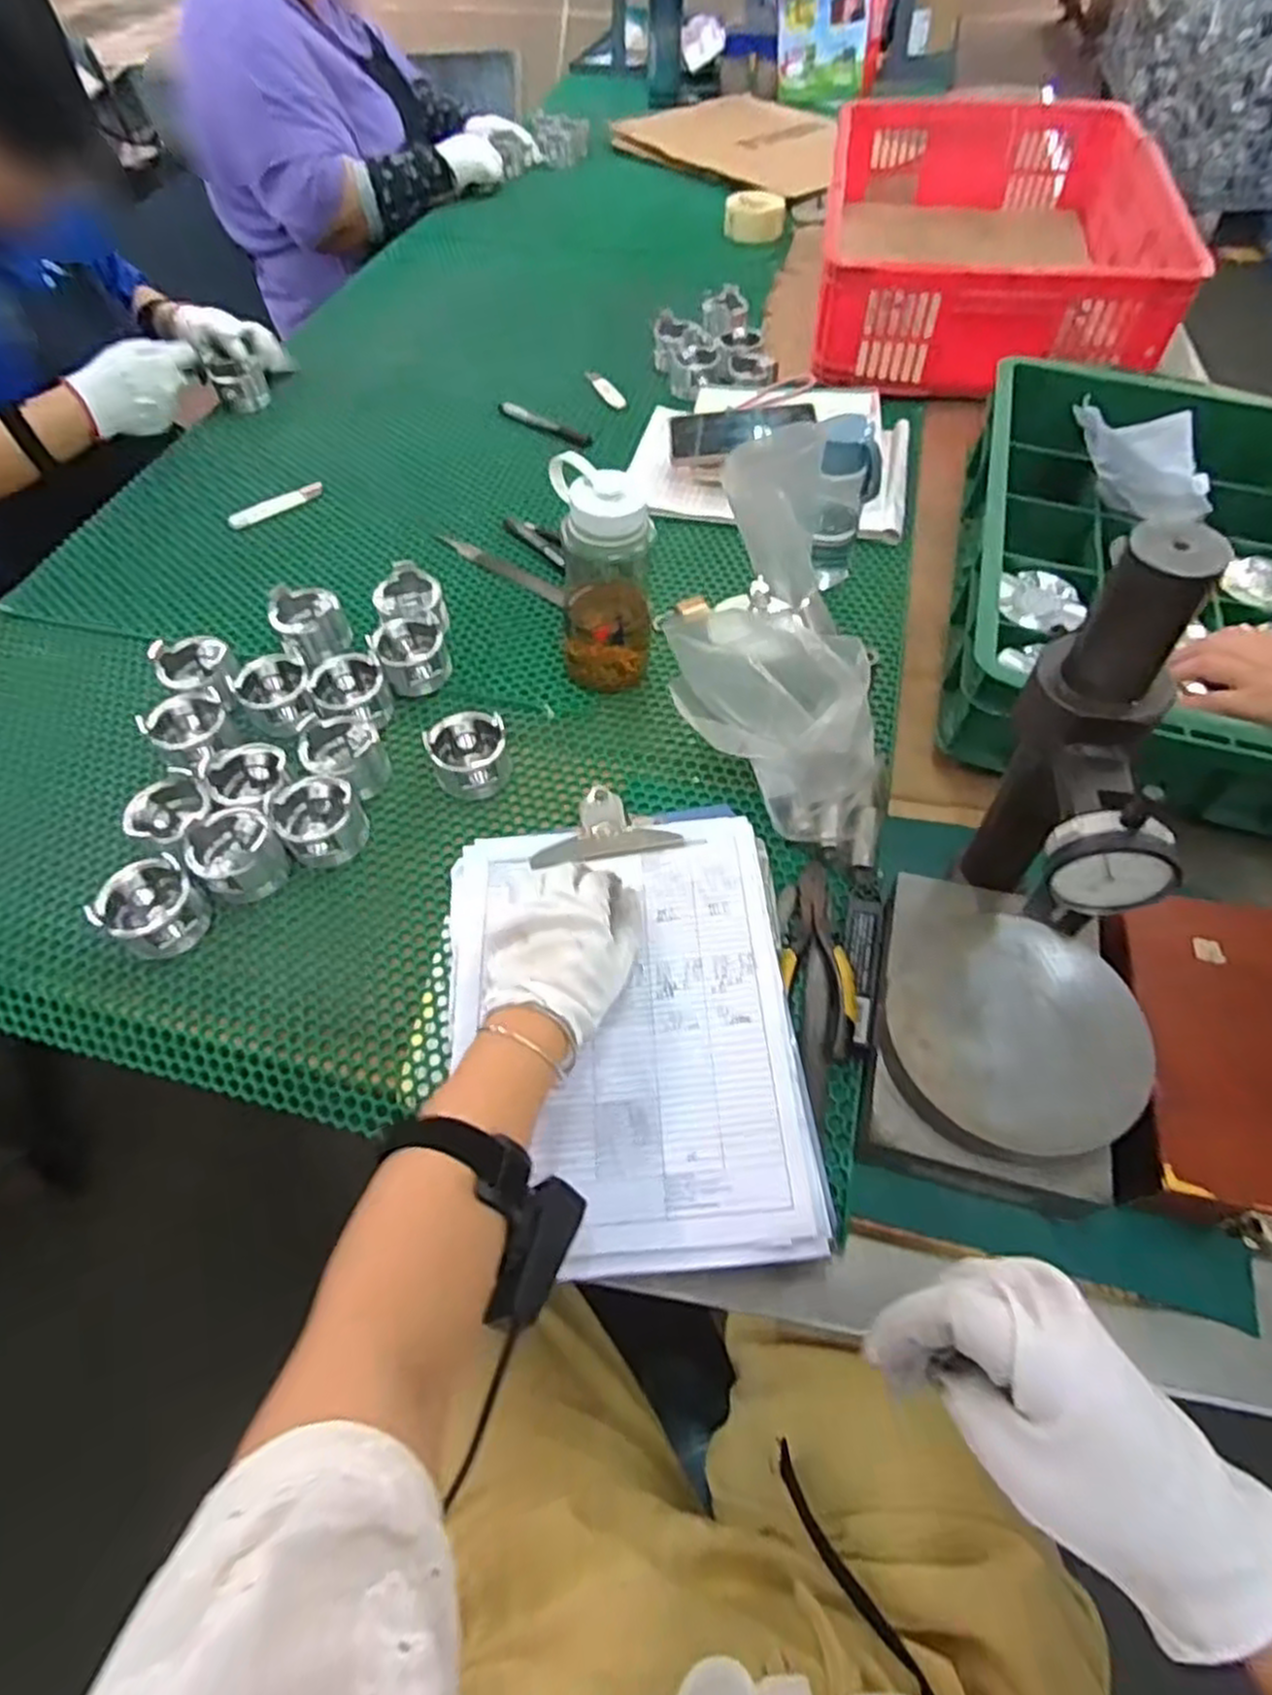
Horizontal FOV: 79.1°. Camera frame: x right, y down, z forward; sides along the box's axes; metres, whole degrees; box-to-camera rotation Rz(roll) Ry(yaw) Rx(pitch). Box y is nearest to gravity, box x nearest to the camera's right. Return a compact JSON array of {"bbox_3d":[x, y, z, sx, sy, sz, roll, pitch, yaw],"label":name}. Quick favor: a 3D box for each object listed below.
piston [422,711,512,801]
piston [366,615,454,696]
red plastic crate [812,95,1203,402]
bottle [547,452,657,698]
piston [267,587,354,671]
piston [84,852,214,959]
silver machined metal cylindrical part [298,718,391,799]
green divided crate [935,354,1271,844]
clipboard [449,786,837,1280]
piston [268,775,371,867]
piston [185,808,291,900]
[{"bbox_3d":[-0.140,-0.076,0.647,0.061,0.046,0.061,-5,57,-1],"label":"piston"},{"bbox_3d":[-0.204,-0.175,0.705,0.065,0.046,0.056,-17,58,-9],"label":"piston"},{"bbox_3d":[0.484,-0.871,1.081,0.416,0.136,0.676,8,57,6],"label":"red plastic crate"},{"bbox_3d":[-0.027,-0.224,0.651,0.075,0.184,0.081,-5,57,-1],"label":"bottle"},{"bbox_3d":[-0.306,-0.209,0.733,0.062,0.049,0.067,-1,57,1],"label":"piston"},{"bbox_3d":[-0.356,0.045,0.570,0.061,0.043,0.065,35,65,22],"label":"piston"},{"bbox_3d":[-0.243,-0.073,0.650,0.064,0.046,0.065,-1,57,1],"label":"silver machined metal cylindrical part"},{"bbox_3d":[0.472,-0.266,0.691,0.327,0.137,0.525,13,59,10],"label":"green divided crate"},{"bbox_3d":[-0.014,0.108,0.528,0.235,0.032,0.323,-4,57,-1],"label":"clipboard"},{"bbox_3d":[-0.251,-0.022,0.613,0.062,0.048,0.059,-1,57,1],"label":"piston"},{"bbox_3d":[-0.307,0.005,0.595,0.060,0.045,0.059,-1,57,1],"label":"piston"}]

